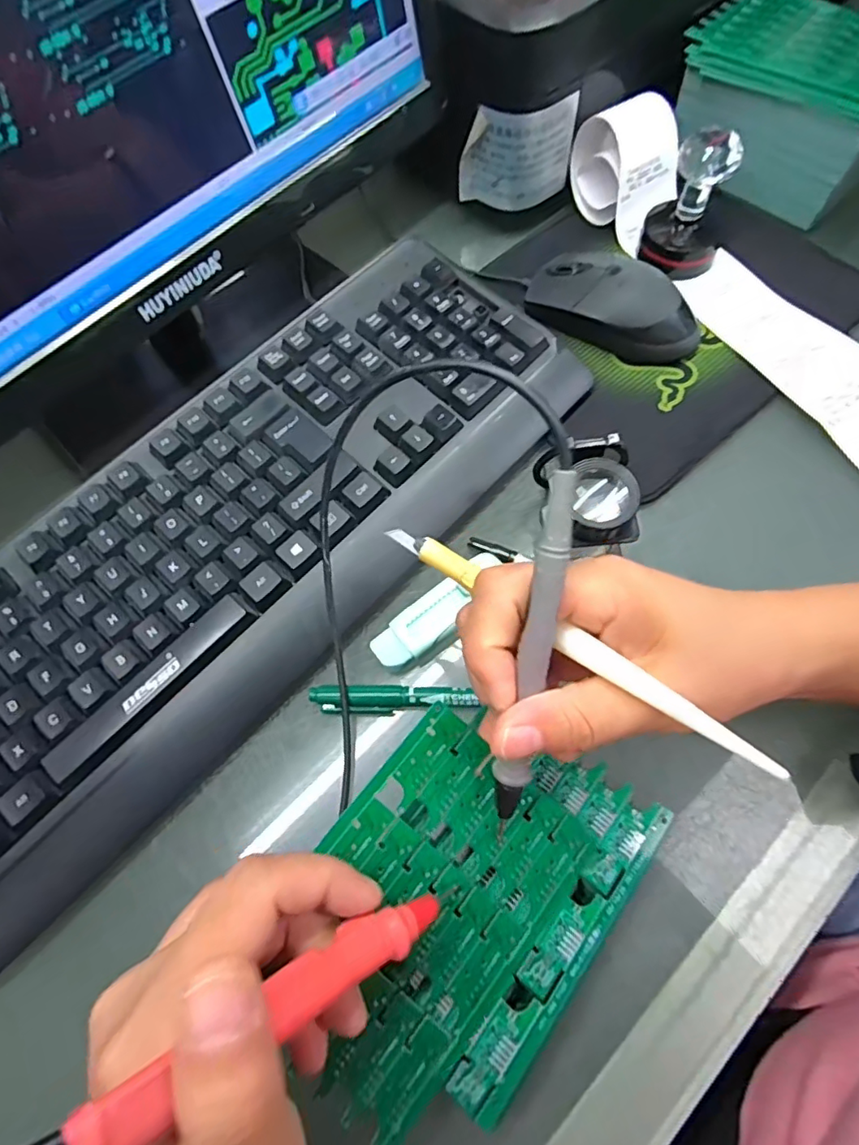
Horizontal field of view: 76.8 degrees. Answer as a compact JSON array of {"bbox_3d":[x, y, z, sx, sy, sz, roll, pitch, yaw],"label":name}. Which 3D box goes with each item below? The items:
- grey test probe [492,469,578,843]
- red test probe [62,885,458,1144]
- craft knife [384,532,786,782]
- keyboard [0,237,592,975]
[{"bbox_3d":[0.033,0.037,0.180,0.012,0.008,0.143,4,114,-1],"label":"grey test probe"},{"bbox_3d":[-0.039,0.114,0.141,0.130,0.018,0.015,-1,64,-50],"label":"red test probe"},{"bbox_3d":[0.045,0.021,0.184,0.148,0.004,0.009,33,73,21],"label":"craft knife"},{"bbox_3d":[-0.102,-0.024,0.293,0.159,0.023,0.427,42,75,11],"label":"keyboard"}]

